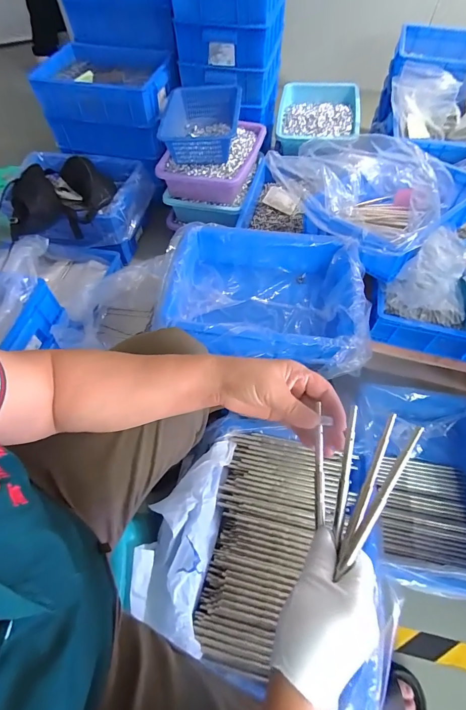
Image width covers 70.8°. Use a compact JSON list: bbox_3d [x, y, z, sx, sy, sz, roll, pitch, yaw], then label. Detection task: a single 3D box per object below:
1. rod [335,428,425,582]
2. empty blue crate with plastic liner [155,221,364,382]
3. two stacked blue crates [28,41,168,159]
[{"bbox_3d":[0.124,0.124,0.278,0.009,0.009,0.139,29,94,16],"label":"rod"},{"bbox_3d":[0.070,-0.127,0.764,0.449,0.113,0.351,9,60,6],"label":"empty blue crate with plastic liner"},{"bbox_3d":[-0.434,-0.910,1.177,0.450,0.199,0.332,8,60,5],"label":"two stacked blue crates"}]

